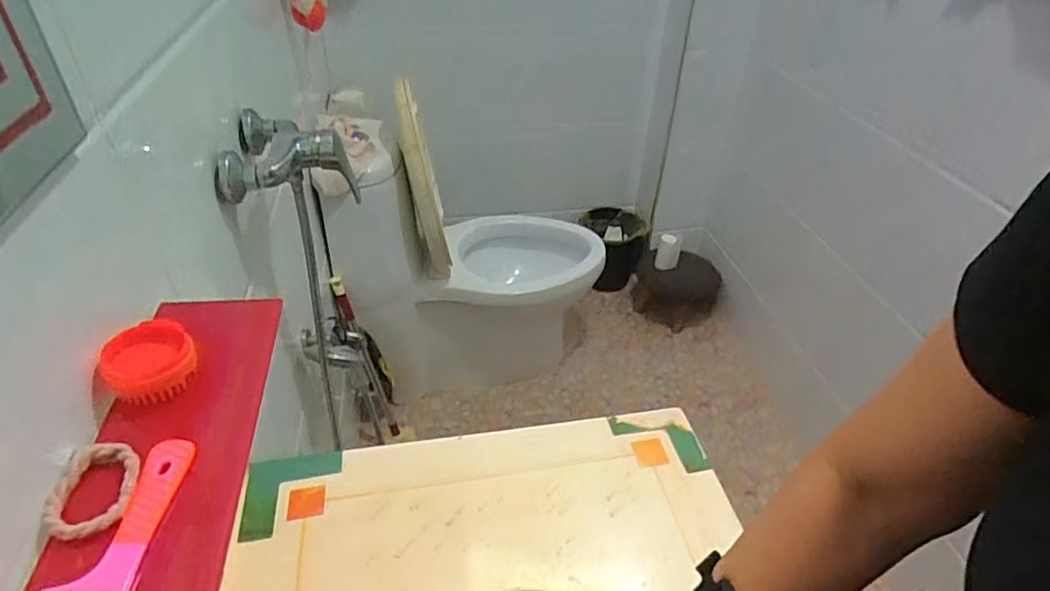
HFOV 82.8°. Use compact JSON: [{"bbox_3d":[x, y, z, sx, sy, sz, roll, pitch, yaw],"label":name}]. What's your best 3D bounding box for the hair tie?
[{"bbox_3d":[-0.260,0.115,0.361,0.044,0.007,0.064,-1,37,-10],"label":"hair tie"}]

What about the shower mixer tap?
[{"bbox_3d":[-0.310,-0.169,0.801,0.142,0.104,0.183,-6,39,-9],"label":"shower mixer tap"}]

